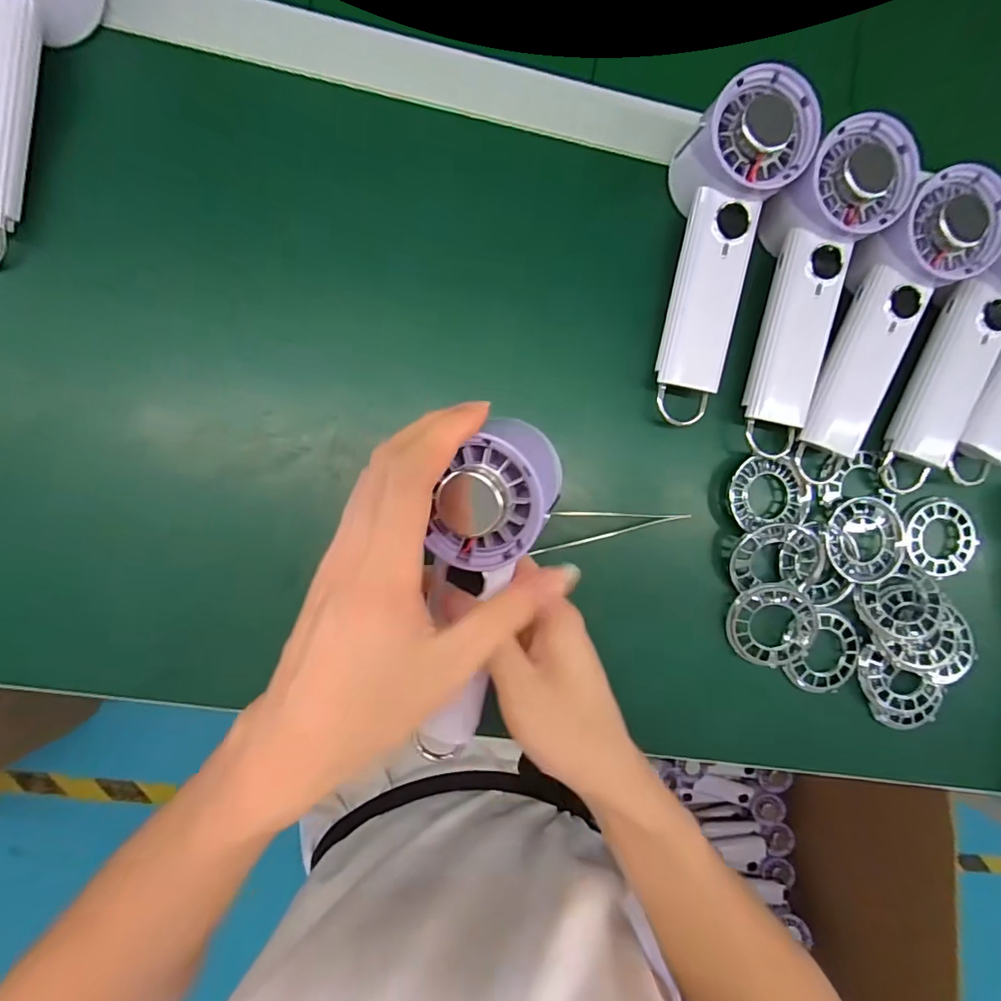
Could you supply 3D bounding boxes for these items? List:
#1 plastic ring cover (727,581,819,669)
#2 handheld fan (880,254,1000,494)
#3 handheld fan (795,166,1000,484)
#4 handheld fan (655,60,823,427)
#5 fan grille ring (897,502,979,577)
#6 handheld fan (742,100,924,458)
[{"bbox_3d":[0.184,0.085,0.344,0.056,0.010,0.055,-6,96,2],"label":"plastic ring cover"},{"bbox_3d":[0.308,-0.101,0.332,0.057,0.034,0.190,22,104,-6],"label":"handheld fan"},{"bbox_3d":[0.242,-0.107,0.323,0.066,0.030,0.187,21,102,-6],"label":"handheld fan"},{"bbox_3d":[0.133,-0.151,0.321,0.061,0.049,0.194,9,102,-7],"label":"handheld fan"},{"bbox_3d":[0.315,0.028,0.364,0.053,0.010,0.052,0,89,-7],"label":"fan grille ring"},{"bbox_3d":[0.193,-0.127,0.325,0.062,0.049,0.196,10,104,-7],"label":"handheld fan"}]

